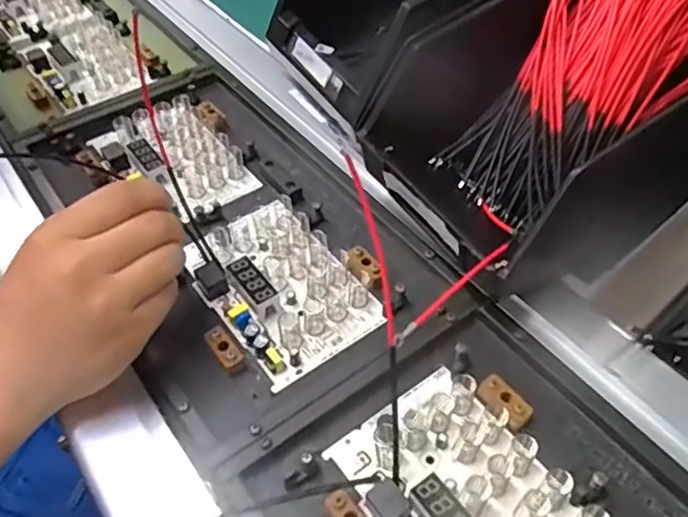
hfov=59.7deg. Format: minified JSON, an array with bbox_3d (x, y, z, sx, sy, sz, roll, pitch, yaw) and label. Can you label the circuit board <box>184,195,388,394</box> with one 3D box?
[{"bbox_3d":[-0.046,0.014,0.403,0.086,0.025,0.133,-30,60,-23],"label":"circuit board"}]

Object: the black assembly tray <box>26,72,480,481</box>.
[{"bbox_3d":[-0.091,-0.033,0.442,0.203,0.037,0.354,-29,60,-22],"label":"black assembly tray"}]

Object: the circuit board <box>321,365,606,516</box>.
[{"bbox_3d":[0.067,0.124,0.305,0.087,0.025,0.134,-32,61,-24],"label":"circuit board"}]

